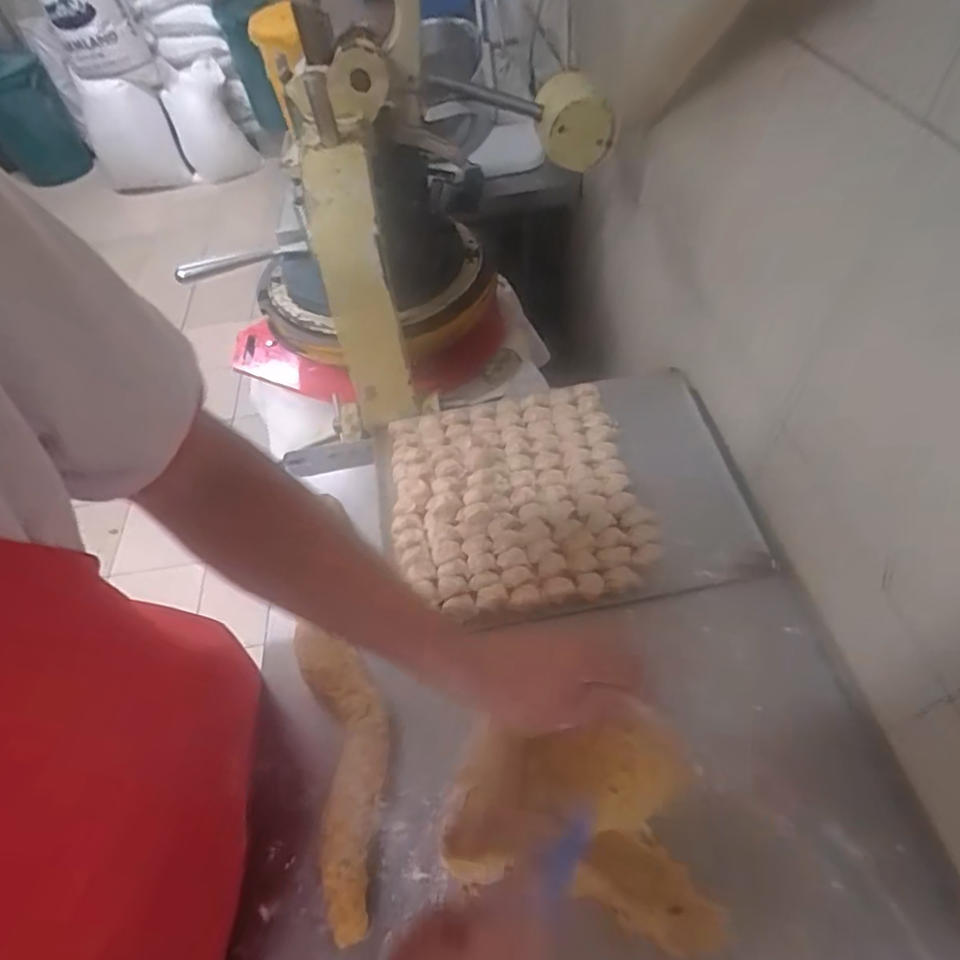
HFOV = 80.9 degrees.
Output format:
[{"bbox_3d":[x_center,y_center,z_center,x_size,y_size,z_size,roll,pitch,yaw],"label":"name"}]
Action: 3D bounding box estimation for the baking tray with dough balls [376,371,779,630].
[{"bbox_3d":[0.094,0.011,0.713,0.431,0.035,0.306,-7,53,-1],"label":"baking tray with dough balls"}]

